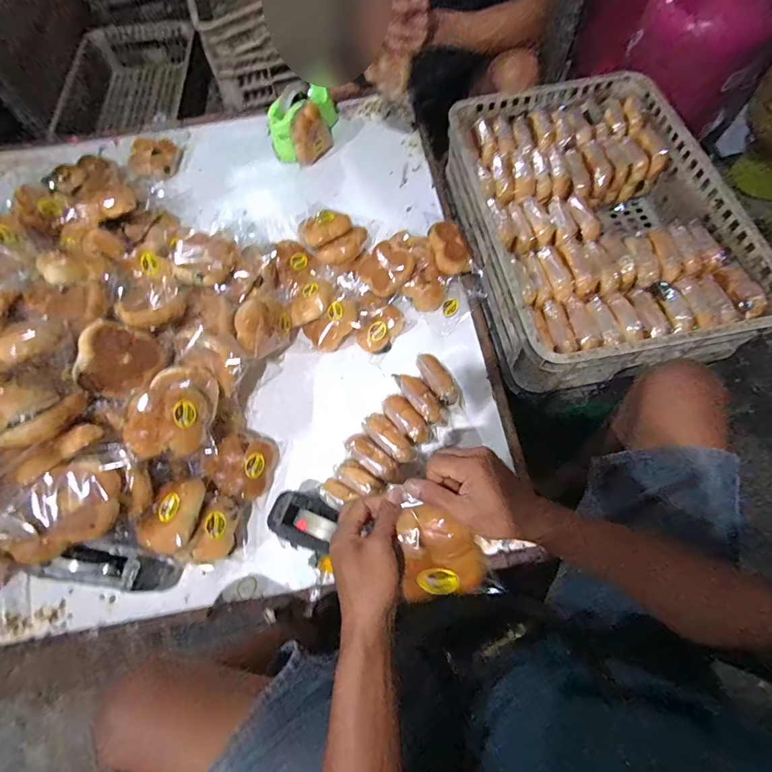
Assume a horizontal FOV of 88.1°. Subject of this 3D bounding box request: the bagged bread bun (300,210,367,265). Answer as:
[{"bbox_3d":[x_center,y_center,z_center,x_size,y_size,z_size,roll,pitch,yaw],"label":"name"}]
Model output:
[{"bbox_3d":[-0.106,-0.319,0.854,0.138,0.086,0.111,39,75,17],"label":"bagged bread bun"}]

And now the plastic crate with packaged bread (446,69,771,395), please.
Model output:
[{"bbox_3d":[0.375,-0.302,0.776,0.402,0.175,0.605,-11,68,-1],"label":"plastic crate with packaged bread"}]

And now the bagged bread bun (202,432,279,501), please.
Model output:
[{"bbox_3d":[-0.262,0.140,0.722,0.109,0.063,0.114,-1,68,3],"label":"bagged bread bun"}]

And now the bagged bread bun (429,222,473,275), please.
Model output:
[{"bbox_3d":[0.129,-0.273,0.793,0.078,0.042,0.103,-19,89,-6],"label":"bagged bread bun"}]

